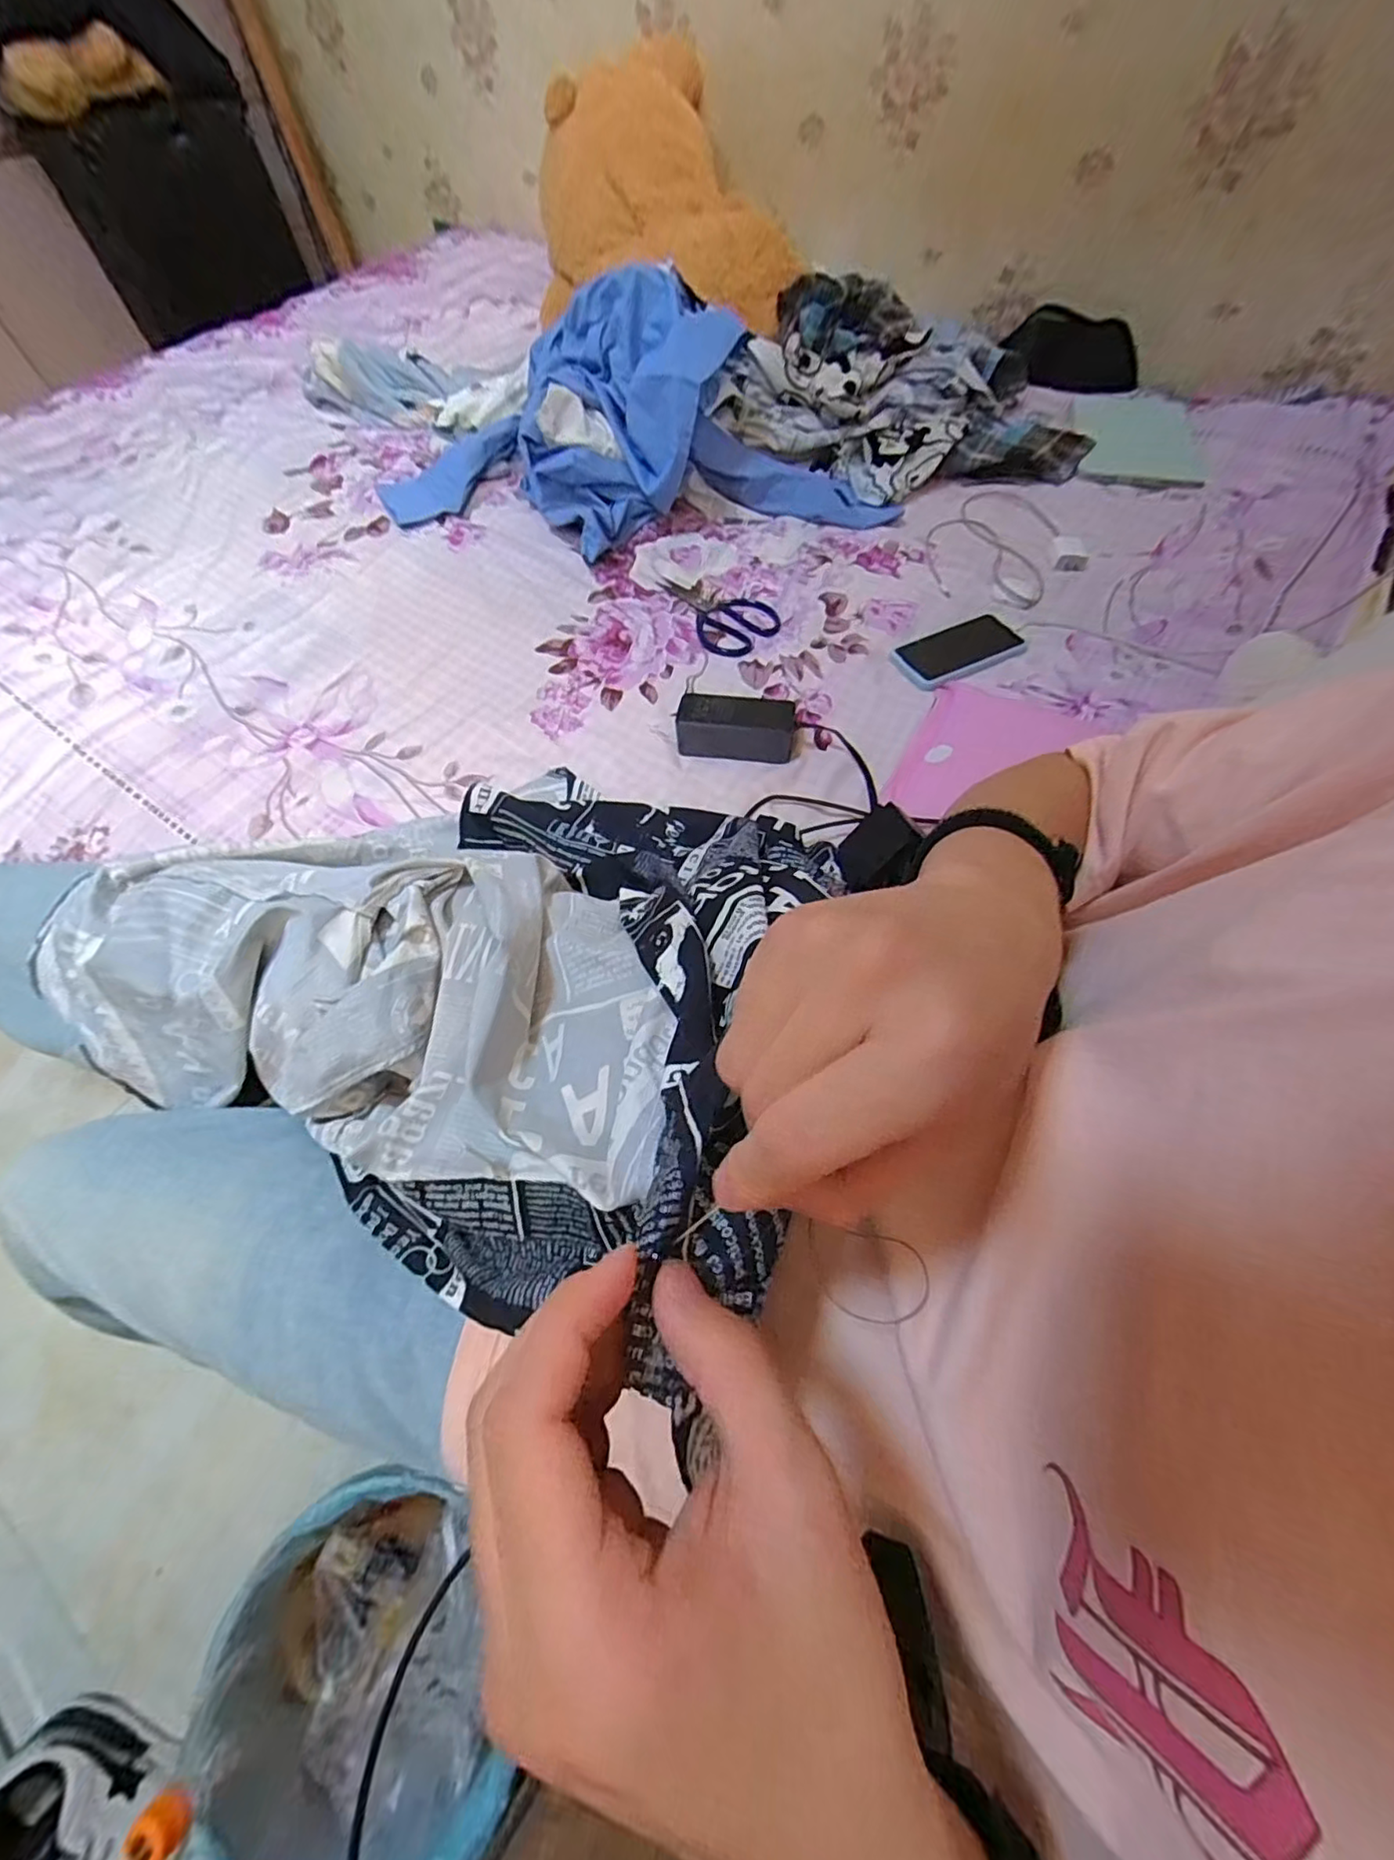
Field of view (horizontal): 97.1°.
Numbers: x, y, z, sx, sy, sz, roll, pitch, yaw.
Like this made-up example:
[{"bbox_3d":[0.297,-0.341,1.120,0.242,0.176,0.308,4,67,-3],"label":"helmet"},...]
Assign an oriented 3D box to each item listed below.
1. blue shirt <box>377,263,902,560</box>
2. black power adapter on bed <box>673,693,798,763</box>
[{"bbox_3d":[-0.100,-0.724,0.865,0.708,0.222,0.297,-13,63,-6],"label":"blue shirt"},{"bbox_3d":[0.044,-0.232,0.703,0.129,0.037,0.061,5,63,3],"label":"black power adapter on bed"}]

